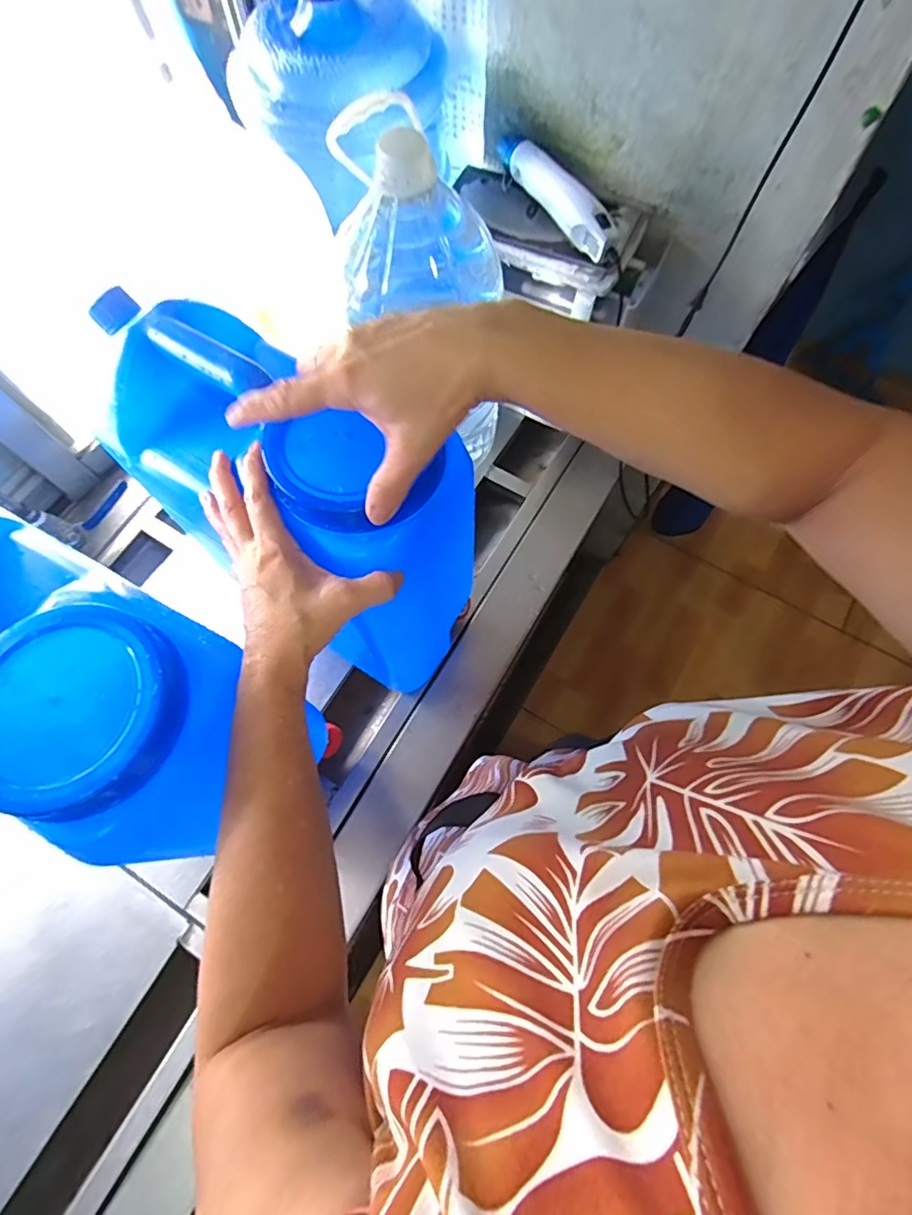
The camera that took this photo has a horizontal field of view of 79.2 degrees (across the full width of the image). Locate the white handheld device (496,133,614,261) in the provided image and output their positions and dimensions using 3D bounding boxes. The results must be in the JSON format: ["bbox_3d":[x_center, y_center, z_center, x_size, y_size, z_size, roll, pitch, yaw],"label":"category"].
[{"bbox_3d":[0.116,-0.497,0.663,0.032,0.056,0.212,-27,70,-9],"label":"white handheld device"}]

